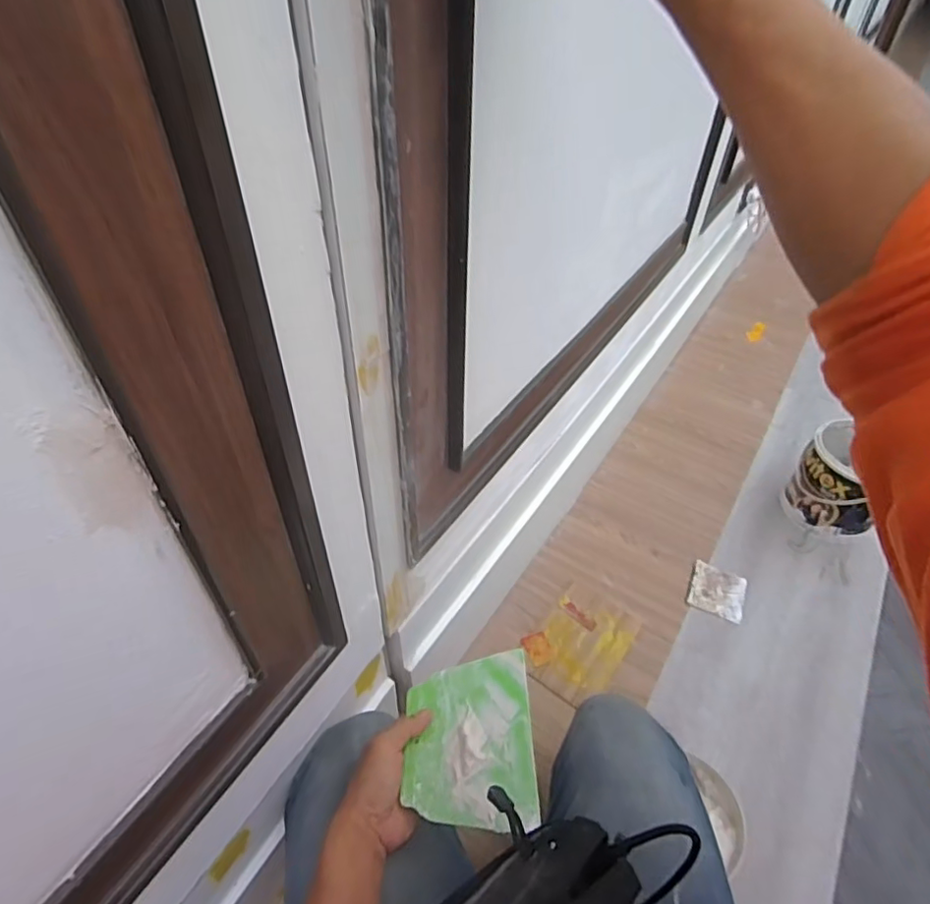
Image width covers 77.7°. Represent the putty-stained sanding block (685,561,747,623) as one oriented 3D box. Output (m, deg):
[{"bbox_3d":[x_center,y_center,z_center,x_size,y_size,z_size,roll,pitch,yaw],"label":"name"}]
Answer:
[{"bbox_3d":[0.494,0.272,1.130,0.099,0.015,0.111,22,48,18],"label":"putty-stained sanding block"}]

